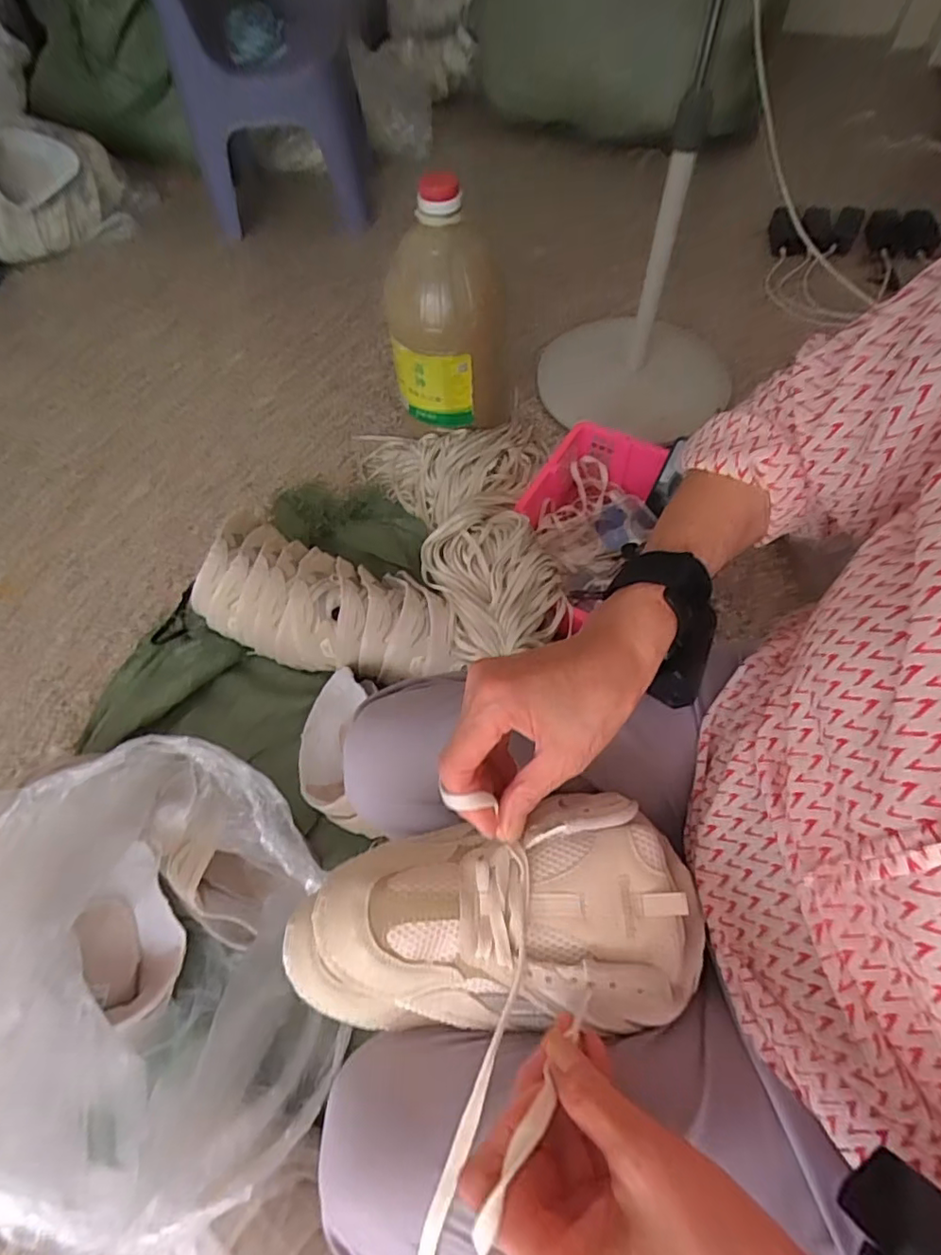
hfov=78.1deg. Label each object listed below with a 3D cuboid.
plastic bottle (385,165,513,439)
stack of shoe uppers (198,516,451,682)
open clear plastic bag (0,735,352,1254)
[{"bbox_3d":[-0.056,-0.526,0.990,0.171,0.352,0.155,-13,61,-6],"label":"plastic bottle"},{"bbox_3d":[-0.211,-0.039,0.850,0.395,0.104,0.192,21,63,13],"label":"stack of shoe uppers"},{"bbox_3d":[-0.285,0.308,0.532,0.259,0.264,0.346,-11,60,-5],"label":"open clear plastic bag"}]

